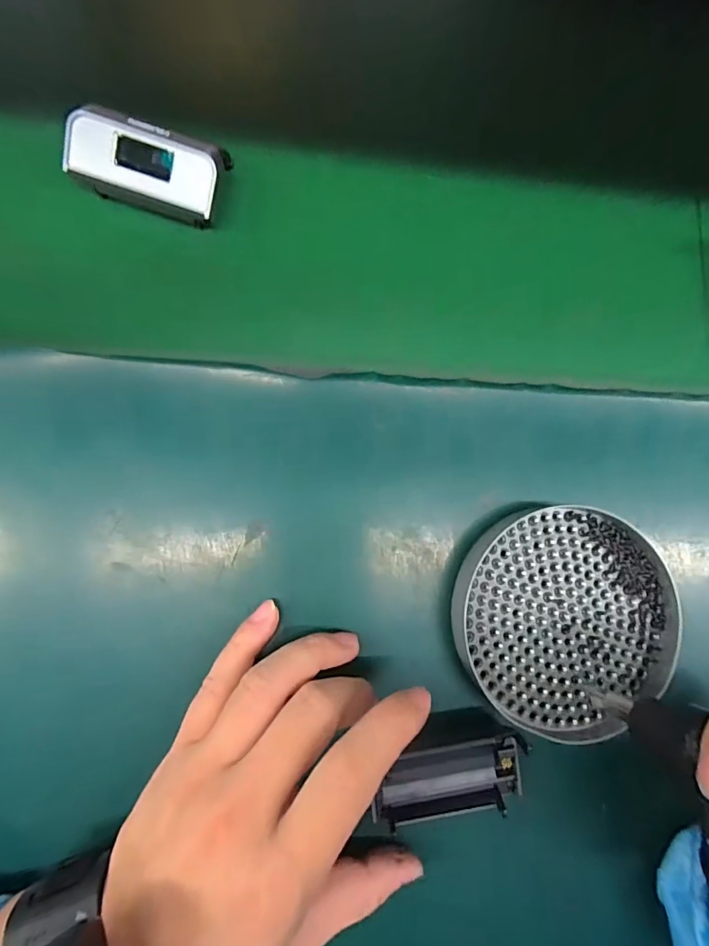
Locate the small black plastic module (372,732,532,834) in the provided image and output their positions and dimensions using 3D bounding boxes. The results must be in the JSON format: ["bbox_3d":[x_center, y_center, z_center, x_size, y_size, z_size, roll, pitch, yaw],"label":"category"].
[{"bbox_3d":[0.049,0.156,0.228,0.078,0.016,0.031,-14,93,-6],"label":"small black plastic module"}]

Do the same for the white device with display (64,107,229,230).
[{"bbox_3d":[-0.107,-0.159,0.241,0.074,0.031,0.042,13,91,-5],"label":"white device with display"}]

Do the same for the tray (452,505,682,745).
[{"bbox_3d":[0.109,0.075,0.242,0.110,0.025,0.117,0,92,-4],"label":"tray"}]

